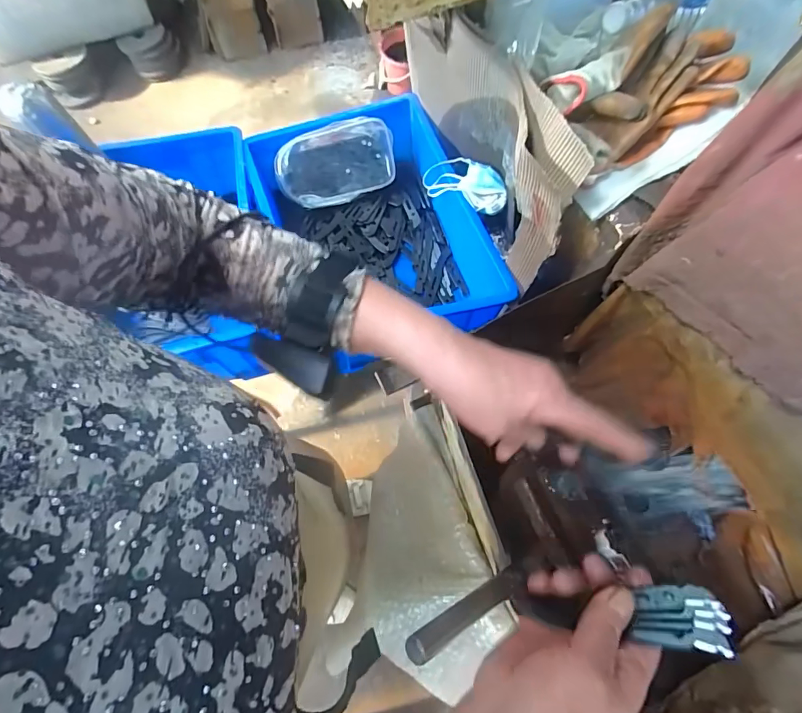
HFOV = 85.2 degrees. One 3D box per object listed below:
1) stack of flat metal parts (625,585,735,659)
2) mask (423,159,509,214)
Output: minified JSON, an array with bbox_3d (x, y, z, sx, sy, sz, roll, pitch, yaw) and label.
[{"bbox_3d":[0.176,0.166,0.278,0.053,0.004,0.036,-4,52,24],"label":"stack of flat metal parts"},{"bbox_3d":[0.096,-0.258,0.651,0.130,0.049,0.056,26,71,8],"label":"mask"}]

